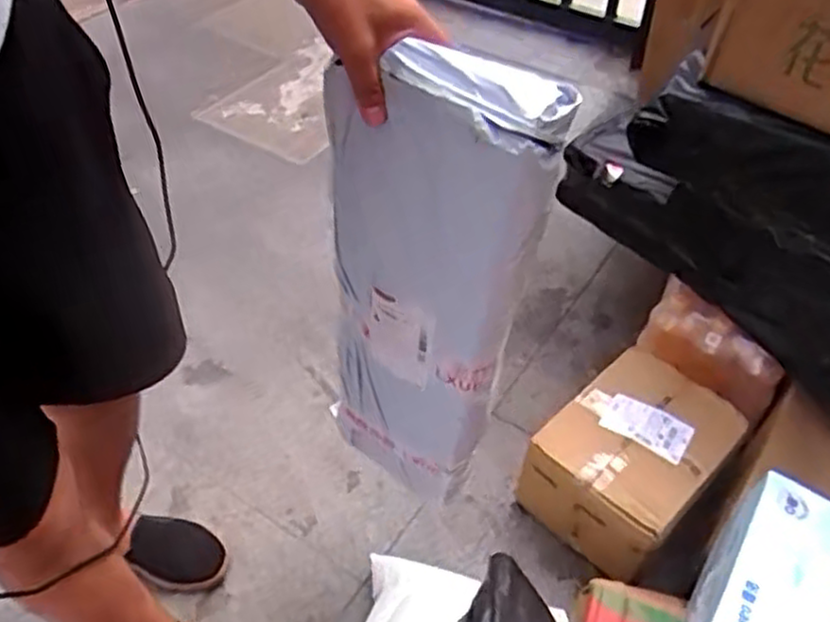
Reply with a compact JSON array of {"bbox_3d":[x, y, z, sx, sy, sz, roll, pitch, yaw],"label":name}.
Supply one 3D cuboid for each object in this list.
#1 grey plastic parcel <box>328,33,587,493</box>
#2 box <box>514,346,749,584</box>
[{"bbox_3d":[-0.003,0.007,0.762,0.194,0.582,0.061,26,51,13],"label":"grey plastic parcel"},{"bbox_3d":[0.344,0.242,1.223,0.232,0.179,0.290,34,56,28],"label":"box"}]

